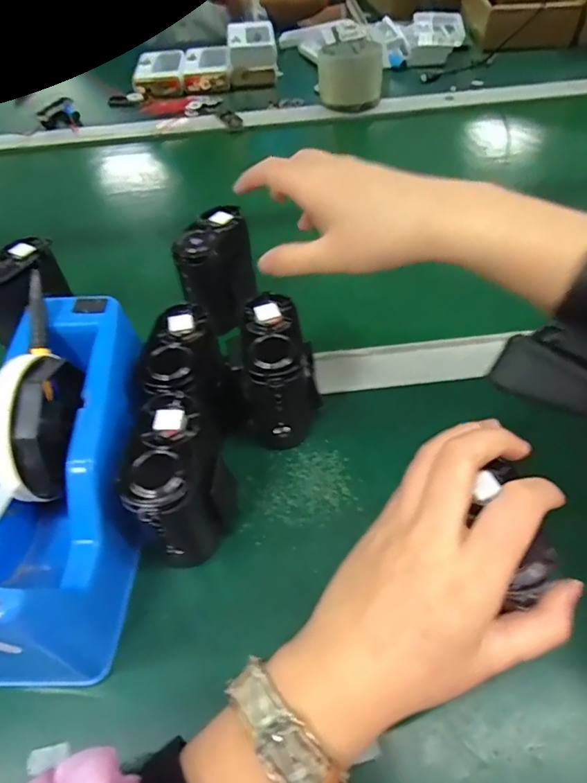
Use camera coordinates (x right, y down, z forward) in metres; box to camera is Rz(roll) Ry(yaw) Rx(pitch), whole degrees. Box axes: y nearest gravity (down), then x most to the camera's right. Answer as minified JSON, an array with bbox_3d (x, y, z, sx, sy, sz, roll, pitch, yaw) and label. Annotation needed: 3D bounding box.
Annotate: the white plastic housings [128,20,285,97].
[{"bbox_3d":[-0.126,-0.475,0.740,0.202,0.056,0.089,-10,52,-5],"label":"white plastic housings"}]

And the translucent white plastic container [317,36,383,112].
[{"bbox_3d":[0.073,-0.409,0.677,0.081,0.065,0.077,-4,52,0],"label":"translucent white plastic container"}]

